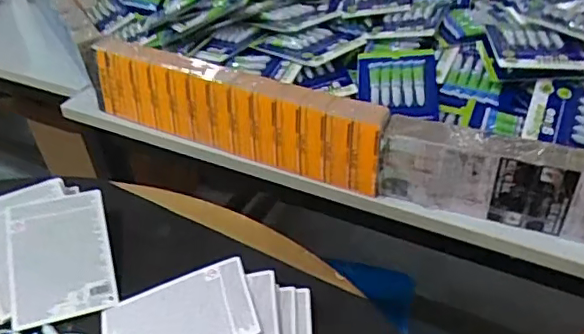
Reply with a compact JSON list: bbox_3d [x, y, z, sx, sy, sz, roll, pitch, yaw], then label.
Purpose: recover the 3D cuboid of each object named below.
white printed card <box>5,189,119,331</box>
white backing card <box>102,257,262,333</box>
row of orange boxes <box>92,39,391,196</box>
[{"bbox_3d":[-0.283,0.105,0.691,0.115,0.008,0.164,-10,57,-18],"label":"white printed card"},{"bbox_3d":[-0.126,0.169,0.624,0.170,0.008,0.111,-21,39,-4],"label":"white backing card"},{"bbox_3d":[-0.100,-0.089,0.870,0.513,0.118,0.064,16,44,24],"label":"row of orange boxes"}]

